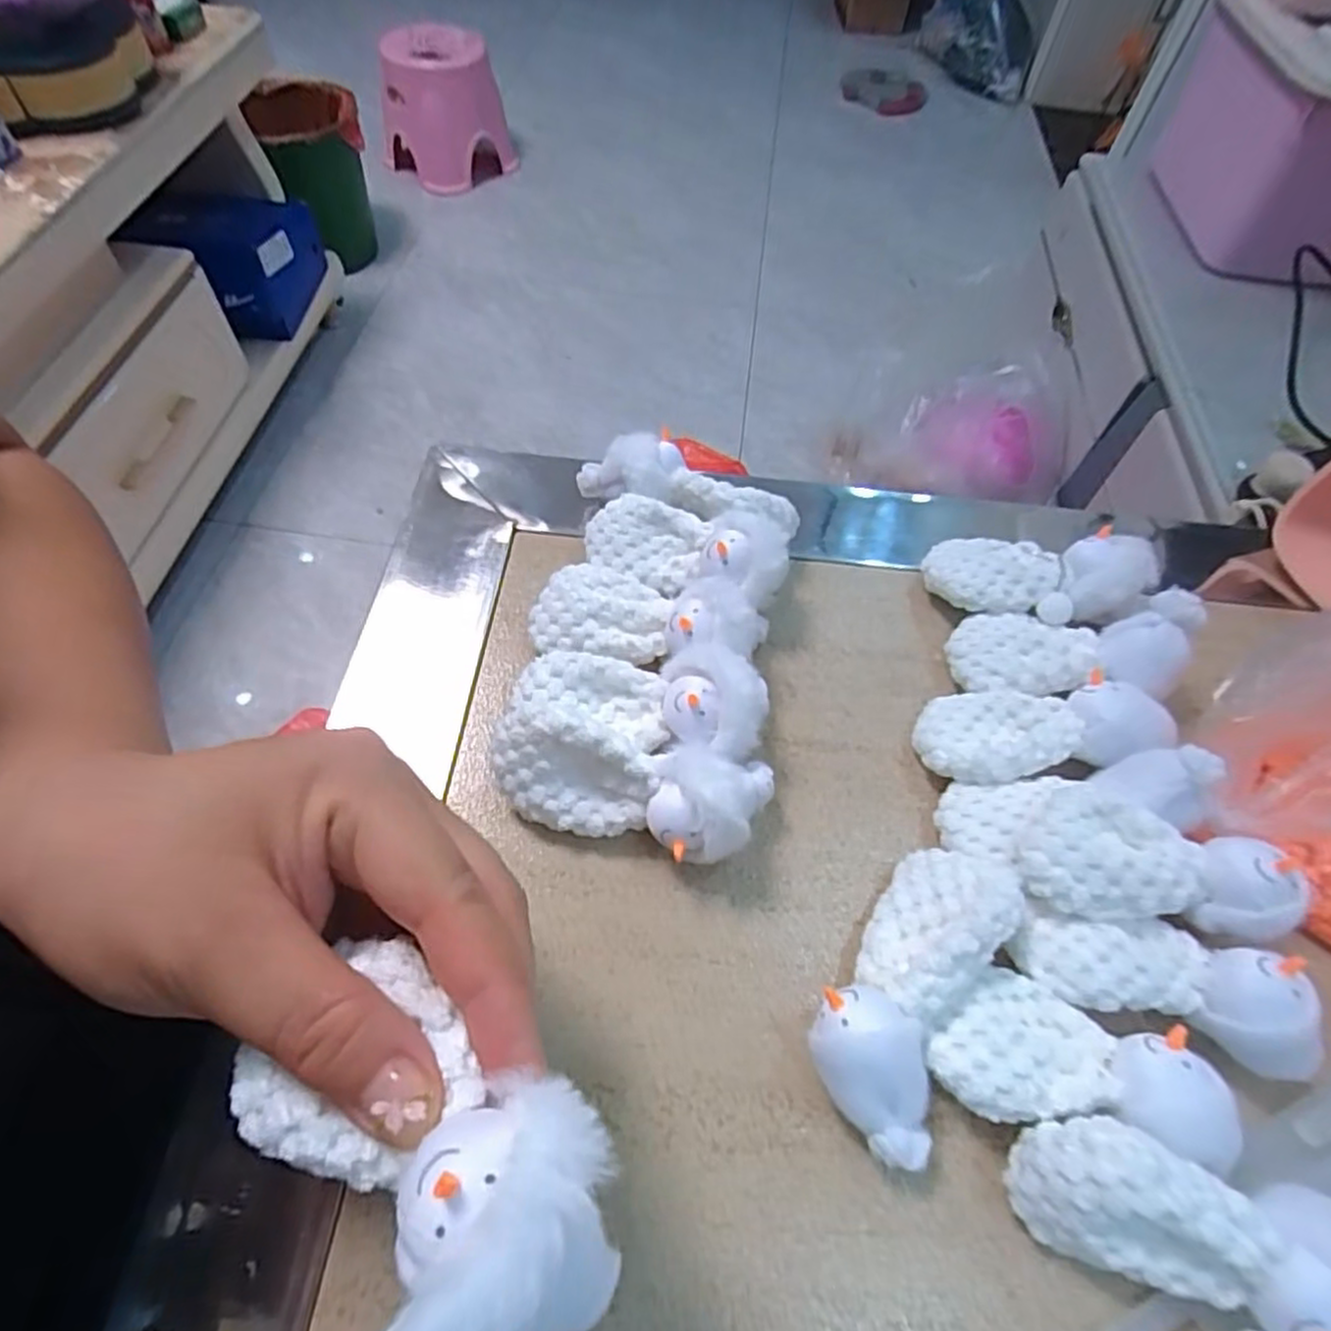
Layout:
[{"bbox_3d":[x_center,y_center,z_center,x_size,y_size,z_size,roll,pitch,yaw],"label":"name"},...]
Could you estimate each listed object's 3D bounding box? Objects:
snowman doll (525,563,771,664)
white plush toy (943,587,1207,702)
[{"bbox_3d":[-0.008,-0.016,0.282,0.086,0.029,0.037,3,57,12],"label":"snowman doll"},{"bbox_3d":[0.155,-0.006,0.279,0.086,0.021,0.038,-6,57,10],"label":"white plush toy"}]

